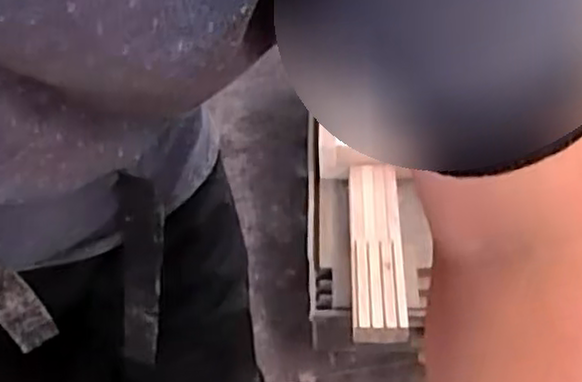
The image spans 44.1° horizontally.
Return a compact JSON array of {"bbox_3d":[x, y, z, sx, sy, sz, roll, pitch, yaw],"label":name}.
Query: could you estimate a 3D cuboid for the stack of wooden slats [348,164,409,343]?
[{"bbox_3d":[0.152,0.101,1.303,0.093,0.064,0.356,-2,50,2],"label":"stack of wooden slats"}]

